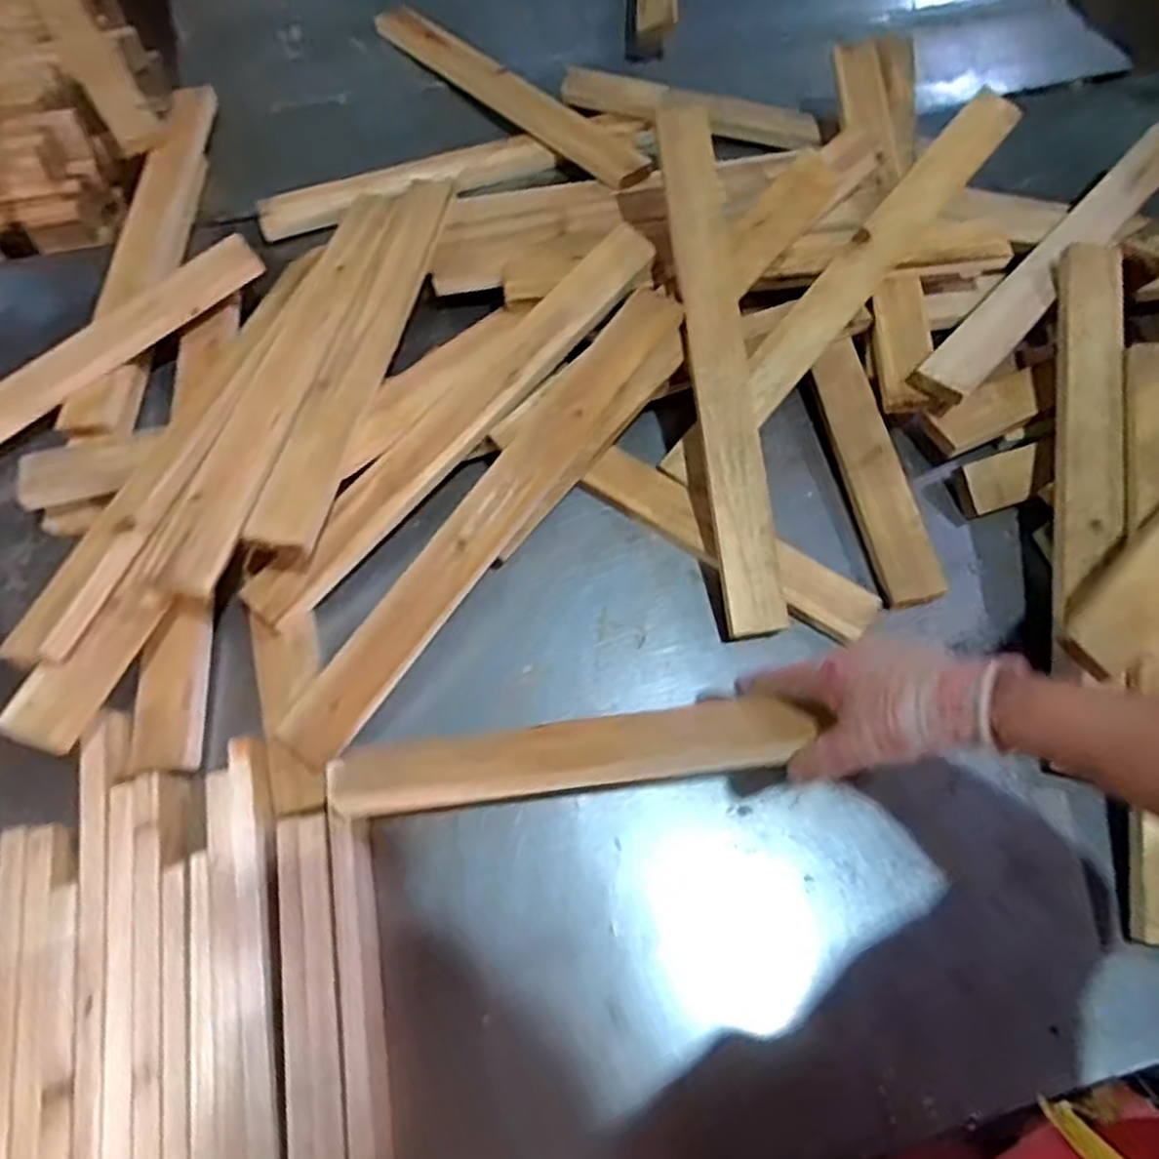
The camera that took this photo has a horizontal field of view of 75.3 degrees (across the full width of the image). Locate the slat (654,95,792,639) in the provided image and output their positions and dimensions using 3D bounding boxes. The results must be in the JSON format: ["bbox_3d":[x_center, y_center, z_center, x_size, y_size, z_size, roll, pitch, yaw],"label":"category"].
[{"bbox_3d":[0.126,-0.202,0.679,0.053,0.016,0.497,-7,82,-3],"label":"slat"}]

